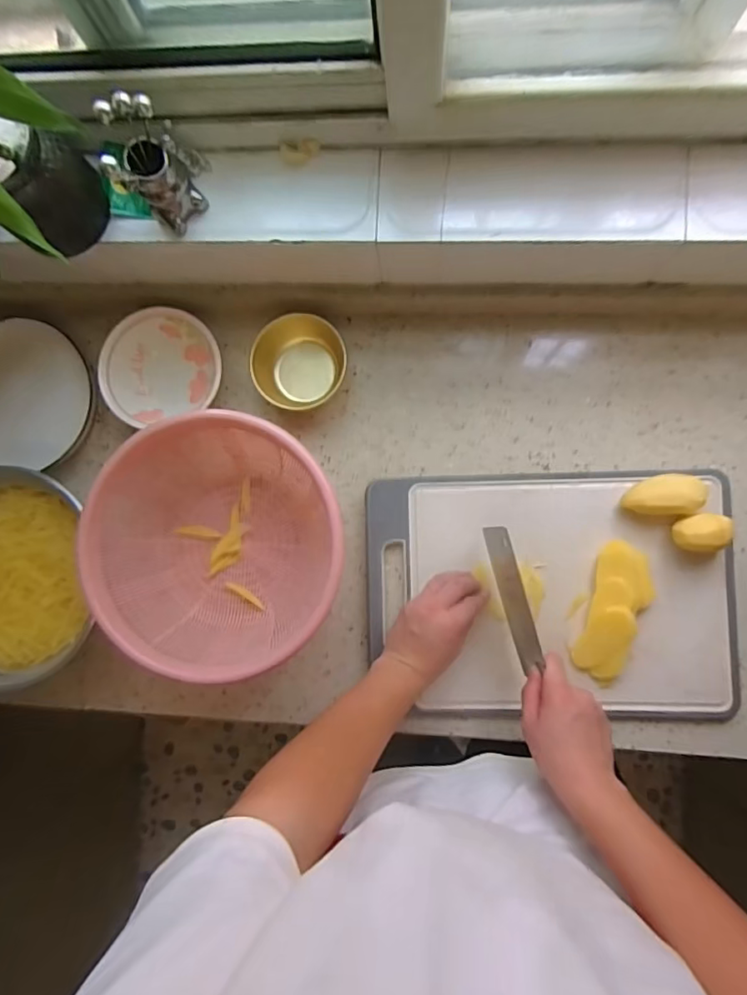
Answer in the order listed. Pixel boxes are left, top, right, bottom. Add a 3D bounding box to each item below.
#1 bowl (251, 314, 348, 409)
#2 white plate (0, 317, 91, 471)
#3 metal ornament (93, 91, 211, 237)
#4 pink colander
[{"bbox_3d":[-0.090,-0.163,0.675,0.110,0.051,0.106,0,88,5],"label":"bowl"},{"bbox_3d":[-0.461,-0.132,0.701,0.191,0.021,0.182,0,88,5],"label":"white plate"},{"bbox_3d":[-0.203,-0.314,0.519,0.057,0.110,0.068,-9,87,5],"label":"metal ornament"},{"bbox_3d":[-0.174,0.052,0.640,0.278,0.118,0.260,-10,87,5],"label":"pink colander"}]

